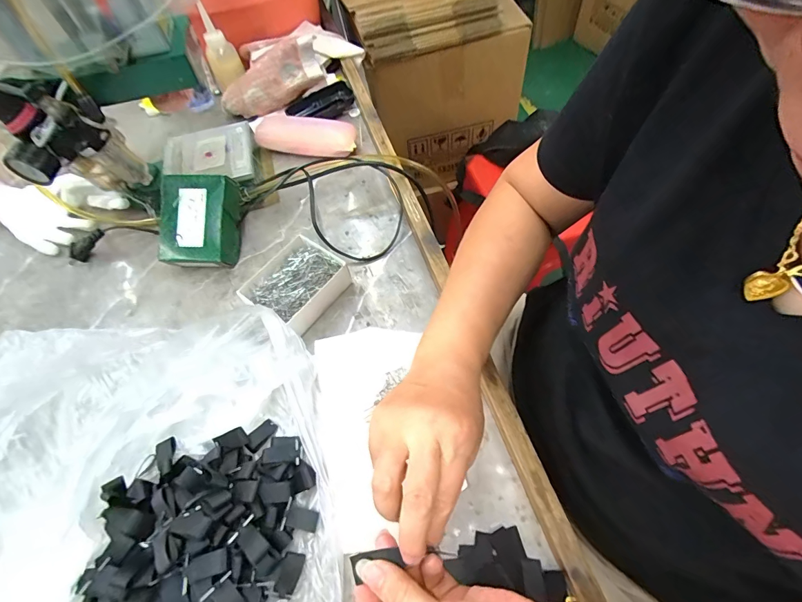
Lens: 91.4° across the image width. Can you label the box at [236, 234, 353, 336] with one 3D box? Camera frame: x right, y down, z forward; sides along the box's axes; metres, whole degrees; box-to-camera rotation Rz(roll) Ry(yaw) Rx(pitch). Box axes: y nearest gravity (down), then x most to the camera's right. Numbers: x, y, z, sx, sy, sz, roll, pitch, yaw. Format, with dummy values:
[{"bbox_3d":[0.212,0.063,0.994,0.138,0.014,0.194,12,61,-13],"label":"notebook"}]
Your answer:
[{"bbox_3d":[-0.115,-0.015,0.448,0.089,0.044,0.102,34,67,22],"label":"box"}]

